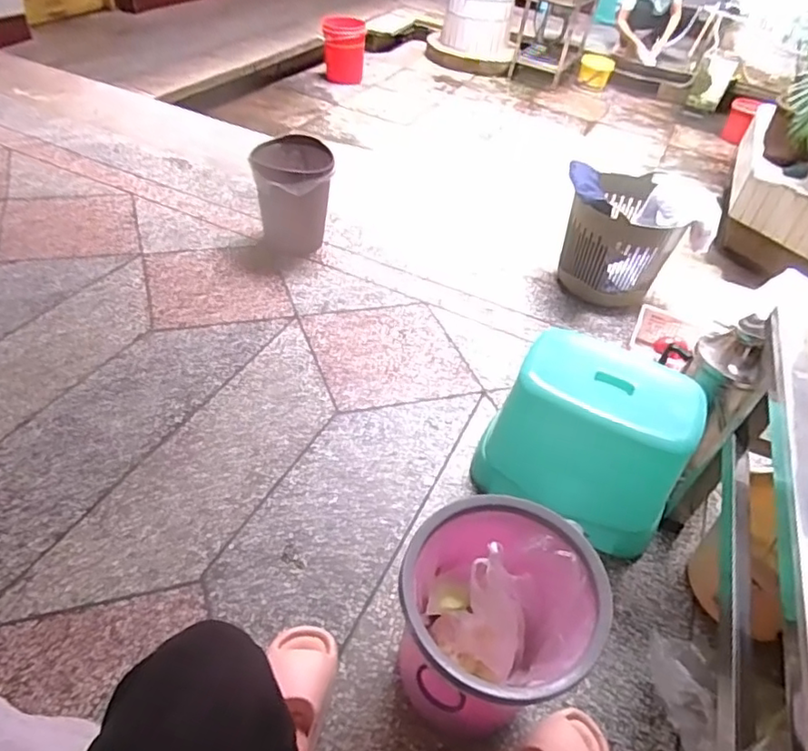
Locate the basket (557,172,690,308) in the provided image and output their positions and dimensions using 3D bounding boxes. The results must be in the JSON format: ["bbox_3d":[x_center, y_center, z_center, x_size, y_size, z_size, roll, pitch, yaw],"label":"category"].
[{"bbox_3d":[0.608,-0.406,1.751,0.289,0.302,0.313,5,43,-3],"label":"basket"}]

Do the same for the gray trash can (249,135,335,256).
[{"bbox_3d":[-0.323,-0.529,1.717,0.213,0.255,0.225,5,44,-5],"label":"gray trash can"}]

